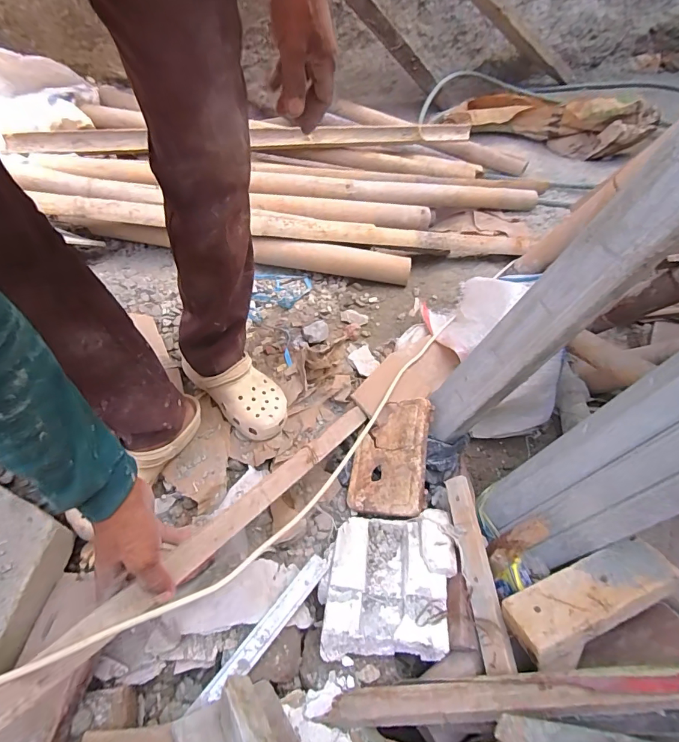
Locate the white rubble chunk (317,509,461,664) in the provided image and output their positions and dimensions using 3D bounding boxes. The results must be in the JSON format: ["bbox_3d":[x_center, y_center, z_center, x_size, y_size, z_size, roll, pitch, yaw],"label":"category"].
[{"bbox_3d":[0.067,0.275,0.551,0.168,0.053,0.177,4,53,-1],"label":"white rubble chunk"}]

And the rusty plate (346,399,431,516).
[{"bbox_3d":[0.082,0.139,0.671,0.132,0.023,0.187,-8,60,41],"label":"rusty plate"}]

